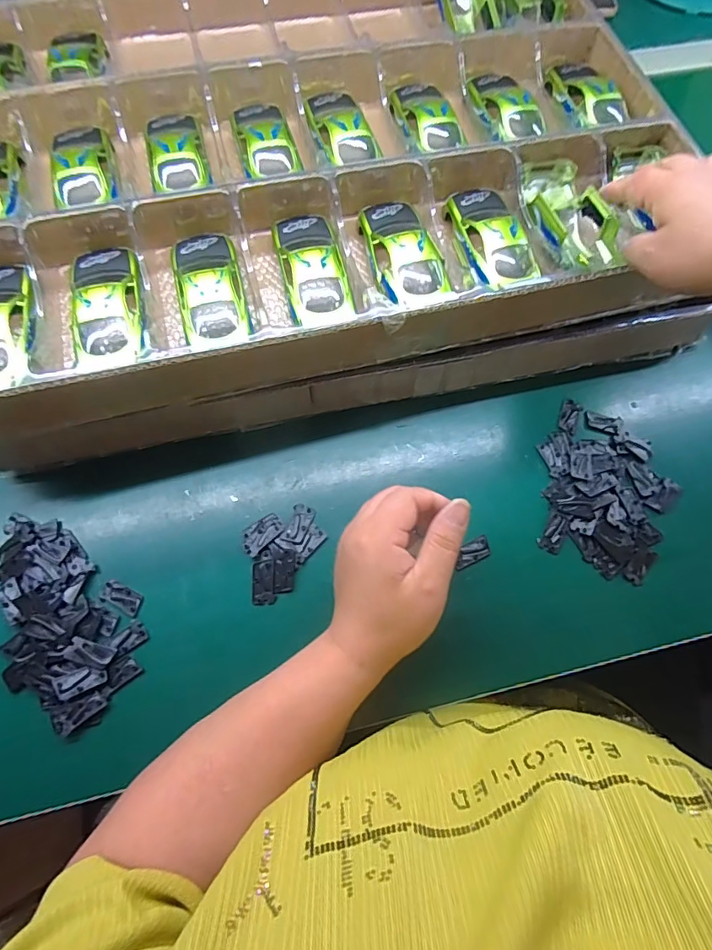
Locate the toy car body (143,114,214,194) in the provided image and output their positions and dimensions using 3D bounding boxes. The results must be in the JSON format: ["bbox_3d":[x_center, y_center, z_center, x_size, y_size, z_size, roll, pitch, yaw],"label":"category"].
[{"bbox_3d":[-0.160,-0.288,0.429,0.049,0.026,0.097,-15,72,-6],"label":"toy car body"}]

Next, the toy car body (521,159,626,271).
[{"bbox_3d":[0.182,-0.228,0.423,0.058,0.033,0.117,-19,72,-7],"label":"toy car body"}]

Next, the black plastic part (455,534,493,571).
[{"bbox_3d":[0.097,0.065,0.404,0.033,0.008,0.018,-26,73,-10],"label":"black plastic part"}]

